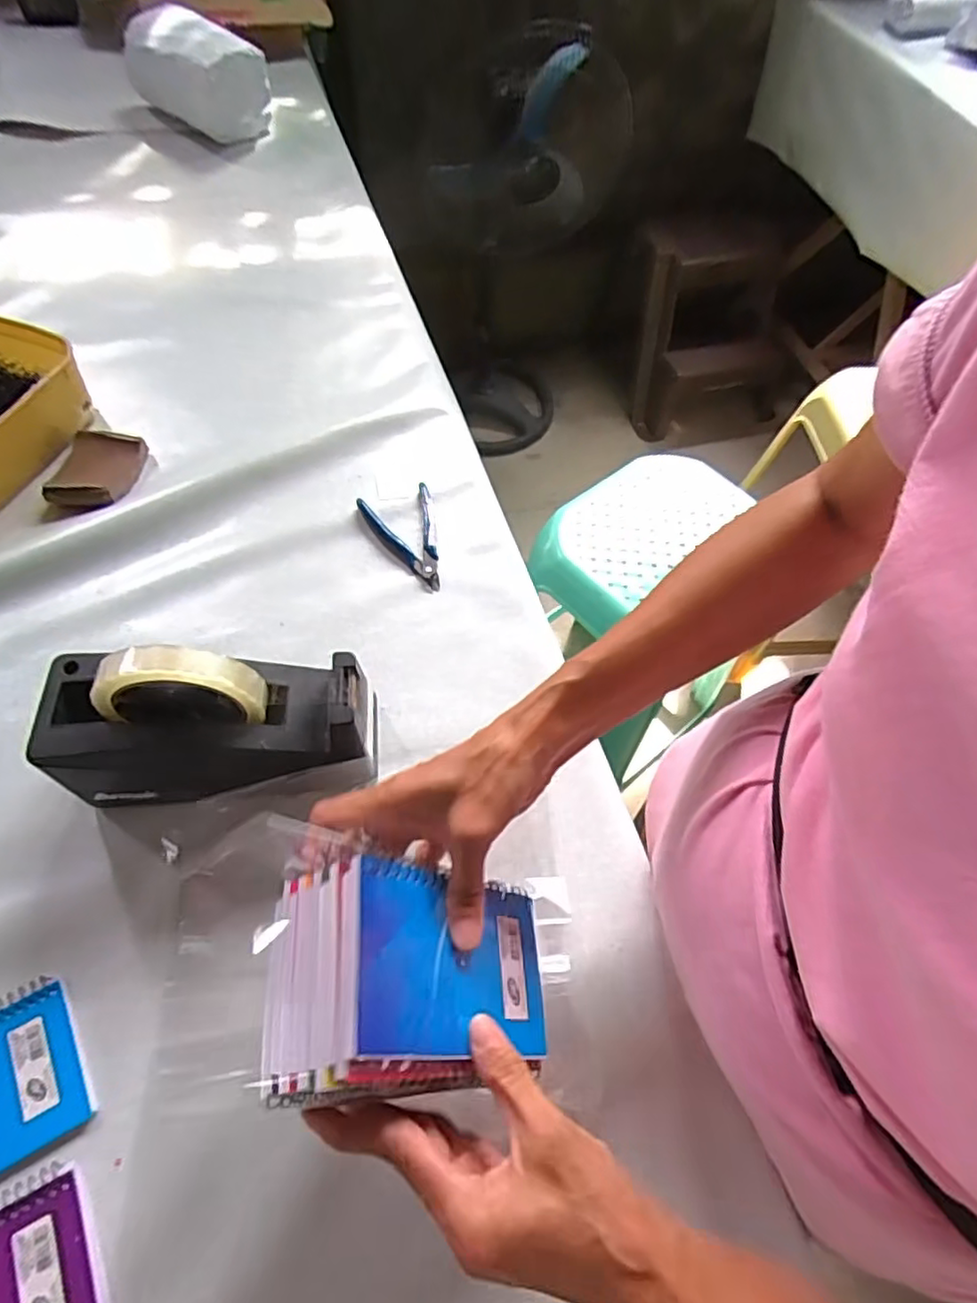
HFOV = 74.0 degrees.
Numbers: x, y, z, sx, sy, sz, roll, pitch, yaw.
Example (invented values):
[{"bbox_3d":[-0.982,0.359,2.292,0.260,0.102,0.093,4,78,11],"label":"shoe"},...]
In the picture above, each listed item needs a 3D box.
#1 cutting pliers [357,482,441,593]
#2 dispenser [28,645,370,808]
[{"bbox_3d":[-0.083,-0.105,0.597,0.065,0.011,0.116,-6,58,-8],"label":"cutting pliers"},{"bbox_3d":[-0.182,0.047,0.435,0.197,0.127,0.075,-2,59,-5],"label":"dispenser"}]

